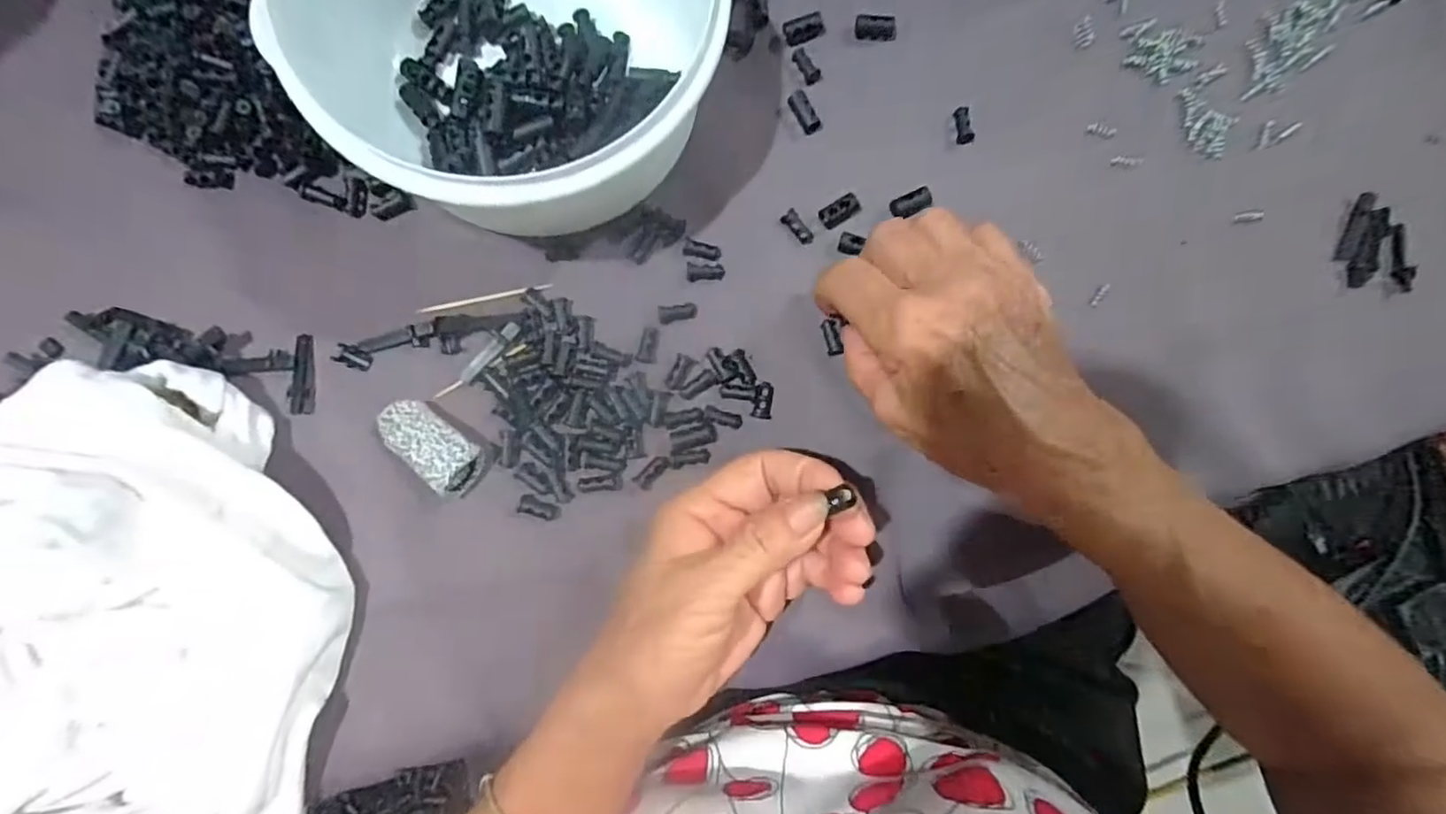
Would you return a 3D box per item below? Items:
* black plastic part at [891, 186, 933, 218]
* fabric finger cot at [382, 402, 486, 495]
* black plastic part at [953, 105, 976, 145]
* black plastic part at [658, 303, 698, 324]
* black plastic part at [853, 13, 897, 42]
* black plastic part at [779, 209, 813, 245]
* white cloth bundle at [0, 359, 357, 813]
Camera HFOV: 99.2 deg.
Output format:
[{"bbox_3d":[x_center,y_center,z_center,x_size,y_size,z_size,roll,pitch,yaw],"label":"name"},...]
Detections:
[{"bbox_3d":[0.089,-0.097,0.292,0.021,0.005,0.010,-22,89,-4],"label":"black plastic part"},{"bbox_3d":[-0.127,0.015,0.268,0.046,0.016,0.024,42,86,-1],"label":"fabric finger cot"},{"bbox_3d":[0.117,-0.136,0.297,0.008,0.004,0.018,-9,88,-3],"label":"black plastic part"},{"bbox_3d":[-0.021,-0.044,0.286,0.018,0.004,0.008,-12,88,-4],"label":"black plastic part"},{"bbox_3d":[0.074,-0.185,0.298,0.020,0.007,0.009,4,87,-3],"label":"black plastic part"},{"bbox_3d":[0.036,-0.085,0.290,0.008,0.004,0.018,-42,90,-4],"label":"black plastic part"},{"bbox_3d":[-0.270,0.104,0.239,0.225,0.053,0.206,-23,89,-4],"label":"white cloth bundle"}]

